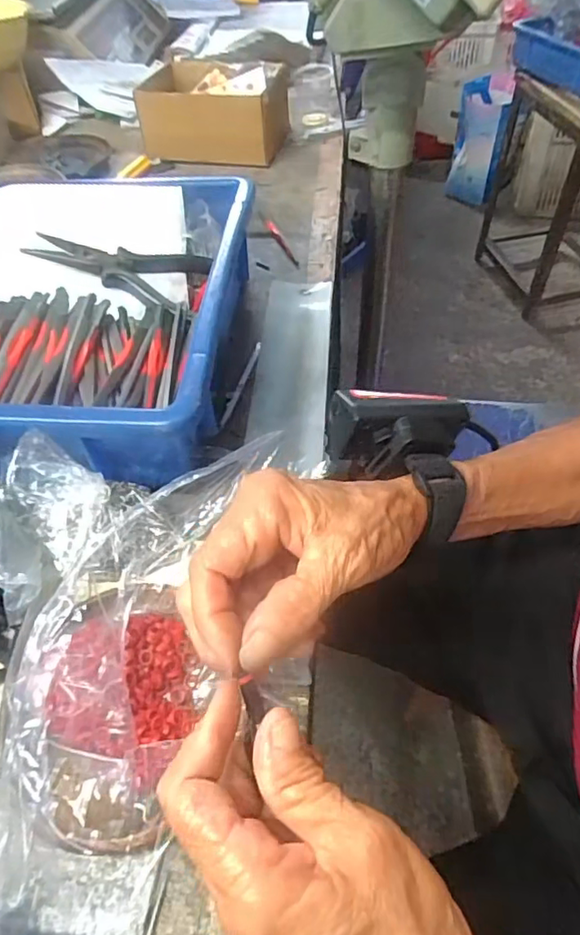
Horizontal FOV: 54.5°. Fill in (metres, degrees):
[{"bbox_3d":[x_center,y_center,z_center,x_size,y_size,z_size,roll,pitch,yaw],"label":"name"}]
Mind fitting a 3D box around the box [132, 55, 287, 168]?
[{"bbox_3d":[-0.087,-0.401,0.638,0.152,0.067,0.138,8,52,11],"label":"box"}]

